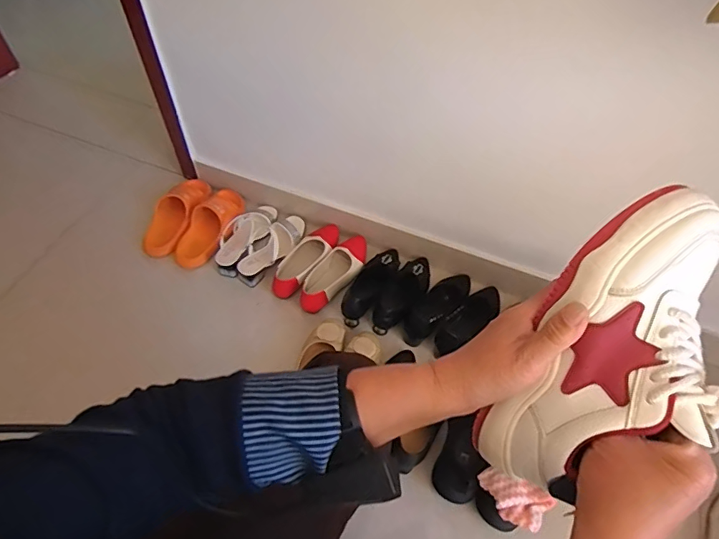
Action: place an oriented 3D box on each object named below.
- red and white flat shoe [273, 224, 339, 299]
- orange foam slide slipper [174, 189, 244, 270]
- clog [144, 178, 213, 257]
[{"bbox_3d":[-0.131,-0.032,1.196,0.081,0.050,0.245,30,61,16],"label":"red and white flat shoe"},{"bbox_3d":[-0.381,-0.115,1.259,0.108,0.077,0.251,22,59,12],"label":"orange foam slide slipper"},{"bbox_3d":[-0.479,-0.150,1.271,0.106,0.063,0.249,15,58,7],"label":"clog"}]

